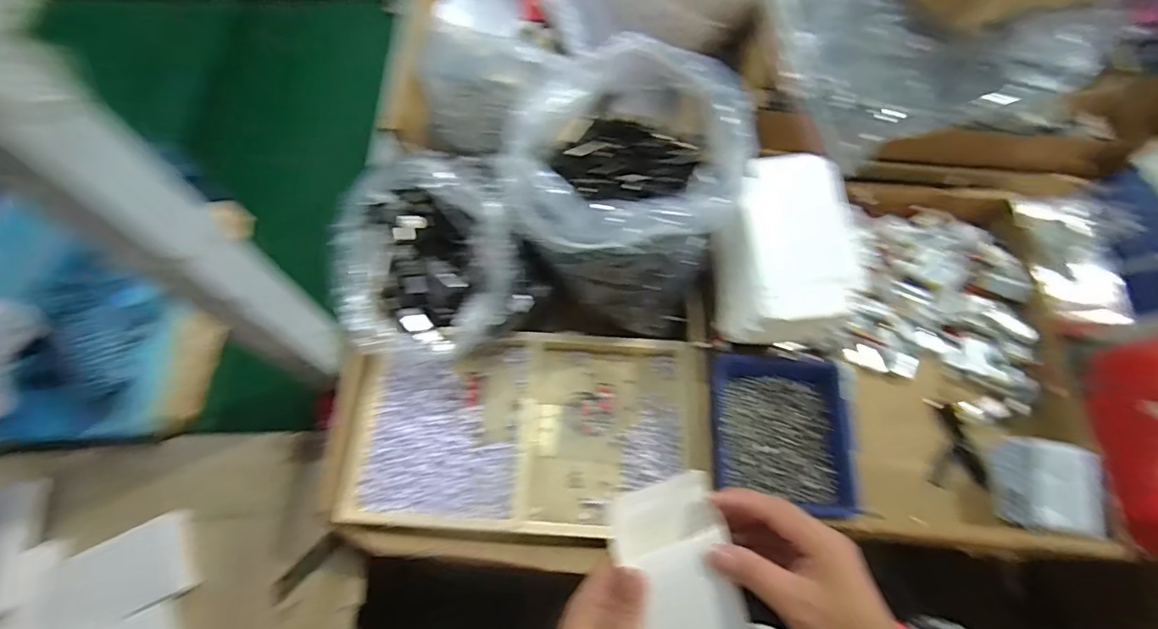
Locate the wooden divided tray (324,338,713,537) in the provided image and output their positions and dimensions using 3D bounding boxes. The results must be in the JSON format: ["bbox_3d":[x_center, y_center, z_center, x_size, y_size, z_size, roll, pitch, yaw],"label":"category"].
[{"bbox_3d":[-0.053,0.111,0.508,0.346,0.041,0.195,1,67,1],"label":"wooden divided tray"}]

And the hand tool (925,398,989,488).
[{"bbox_3d":[0.375,0.131,0.514,0.054,0.009,0.085,8,67,4],"label":"hand tool"}]

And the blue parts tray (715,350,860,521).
[{"bbox_3d":[0.188,0.111,0.489,0.121,0.038,0.142,2,67,2],"label":"blue parts tray"}]

